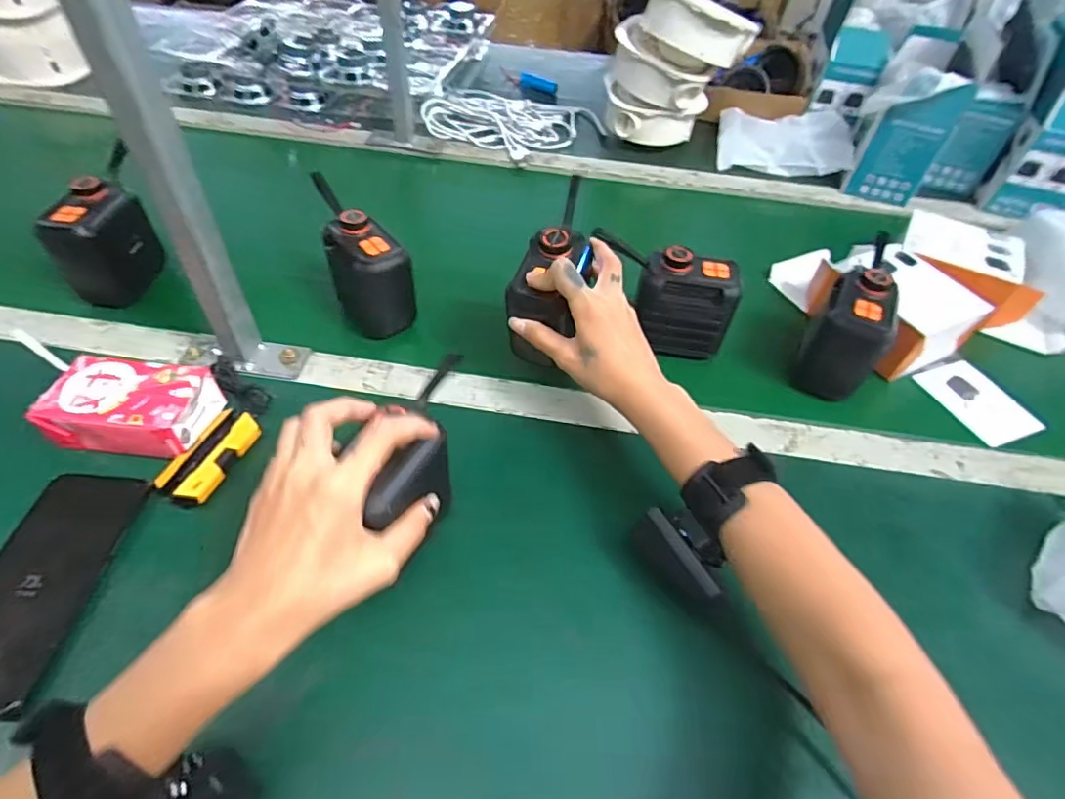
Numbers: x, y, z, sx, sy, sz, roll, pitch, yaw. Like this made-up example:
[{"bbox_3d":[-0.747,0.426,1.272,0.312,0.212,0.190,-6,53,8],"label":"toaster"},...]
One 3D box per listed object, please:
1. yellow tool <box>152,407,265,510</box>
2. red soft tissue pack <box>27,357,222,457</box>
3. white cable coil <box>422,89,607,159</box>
[{"bbox_3d":[-0.242,0.042,0.415,0.041,0.014,0.076,16,51,9],"label":"yellow tool"},{"bbox_3d":[-0.311,0.005,0.429,0.110,0.033,0.070,7,50,1],"label":"red soft tissue pack"},{"bbox_3d":[-0.029,-0.418,0.825,0.238,0.027,0.176,20,51,12],"label":"white cable coil"}]

